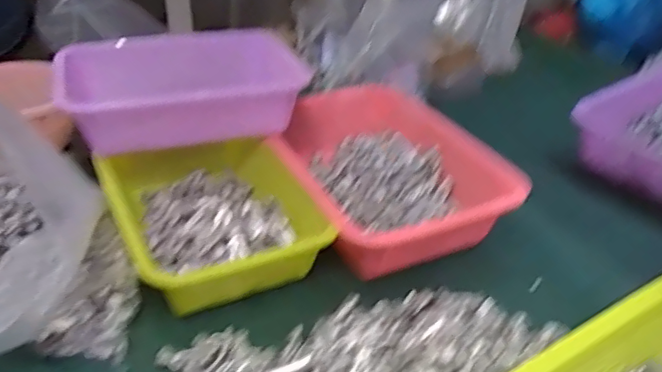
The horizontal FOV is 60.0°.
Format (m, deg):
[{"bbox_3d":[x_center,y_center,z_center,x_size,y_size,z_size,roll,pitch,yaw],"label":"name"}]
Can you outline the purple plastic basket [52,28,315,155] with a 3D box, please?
[{"bbox_3d":[-0.174,-0.114,0.665,0.256,0.078,0.187,-11,36,-19],"label":"purple plastic basket"}]

